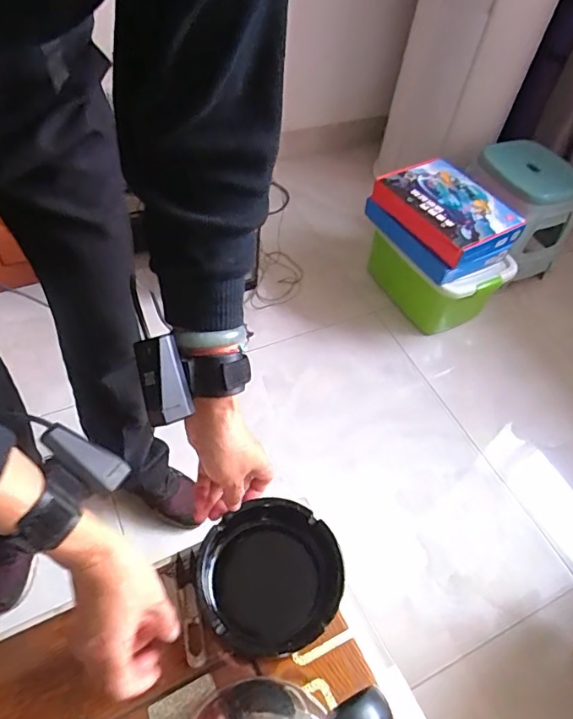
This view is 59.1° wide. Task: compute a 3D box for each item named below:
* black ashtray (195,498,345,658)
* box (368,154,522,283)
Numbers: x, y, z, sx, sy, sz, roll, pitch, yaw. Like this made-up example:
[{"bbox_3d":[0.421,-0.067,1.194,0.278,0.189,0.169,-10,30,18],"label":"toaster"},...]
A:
[{"bbox_3d":[-0.016,0.208,0.487,0.131,0.042,0.127,3,53,-3],"label":"black ashtray"},{"bbox_3d":[0.397,-0.363,1.303,0.257,0.110,0.330,-22,58,-21],"label":"box"}]

